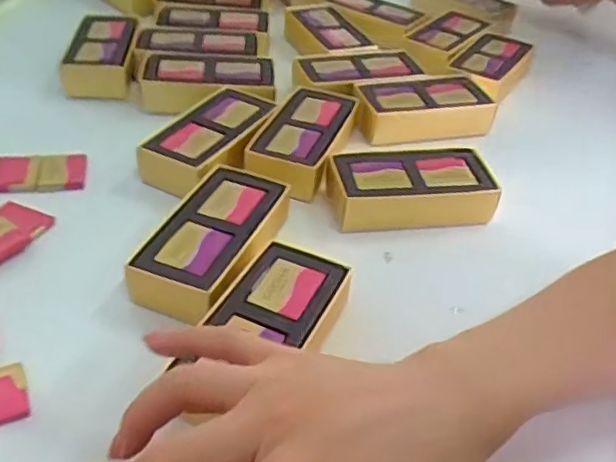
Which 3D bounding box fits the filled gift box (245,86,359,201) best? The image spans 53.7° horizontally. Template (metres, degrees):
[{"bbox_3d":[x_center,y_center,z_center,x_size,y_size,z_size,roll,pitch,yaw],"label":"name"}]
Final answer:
[{"bbox_3d":[-0.004,-0.074,0.486,0.056,0.038,0.117,14,41,9],"label":"filled gift box"}]

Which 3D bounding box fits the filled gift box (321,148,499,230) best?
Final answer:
[{"bbox_3d":[0.074,-0.030,0.446,0.114,0.038,0.055,-3,41,-10],"label":"filled gift box"}]

